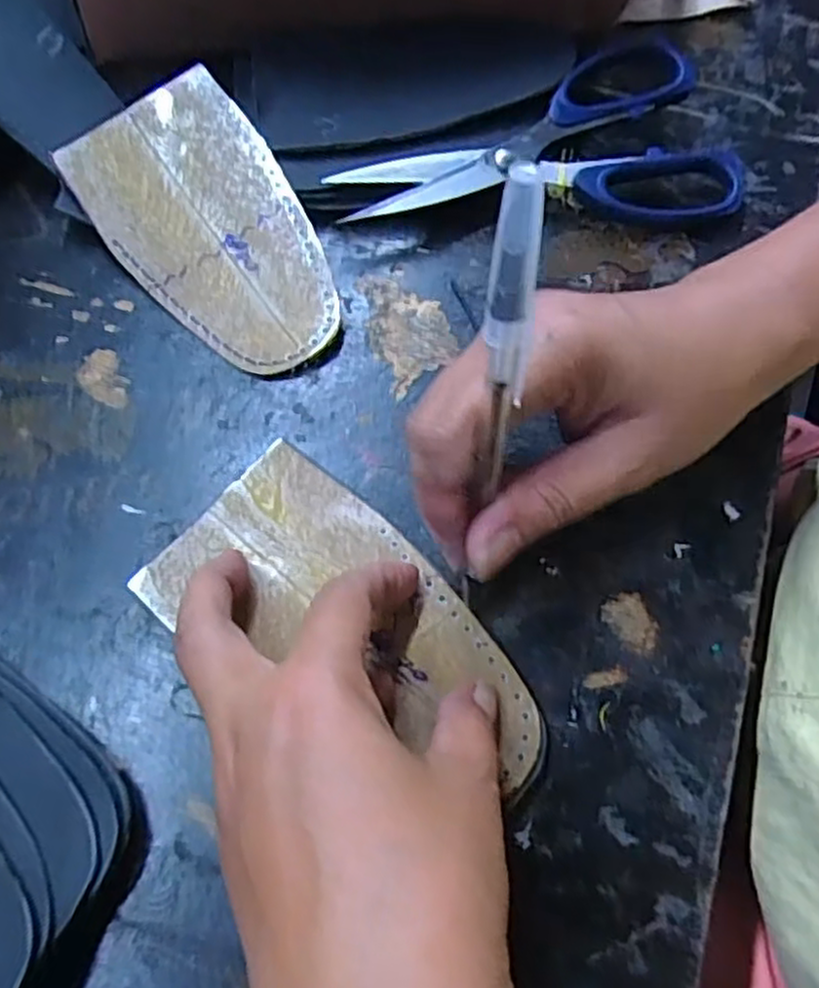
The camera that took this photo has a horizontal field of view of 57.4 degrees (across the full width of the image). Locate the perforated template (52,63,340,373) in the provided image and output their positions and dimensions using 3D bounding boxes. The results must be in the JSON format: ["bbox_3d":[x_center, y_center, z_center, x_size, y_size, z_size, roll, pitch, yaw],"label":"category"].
[{"bbox_3d":[-0.088,-0.118,0.336,0.082,0.008,0.149,-35,79,-6],"label":"perforated template"}]

